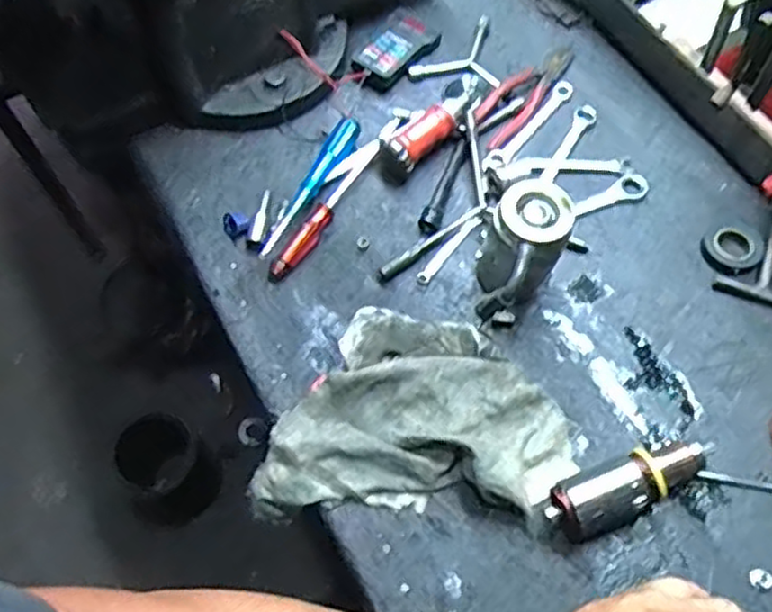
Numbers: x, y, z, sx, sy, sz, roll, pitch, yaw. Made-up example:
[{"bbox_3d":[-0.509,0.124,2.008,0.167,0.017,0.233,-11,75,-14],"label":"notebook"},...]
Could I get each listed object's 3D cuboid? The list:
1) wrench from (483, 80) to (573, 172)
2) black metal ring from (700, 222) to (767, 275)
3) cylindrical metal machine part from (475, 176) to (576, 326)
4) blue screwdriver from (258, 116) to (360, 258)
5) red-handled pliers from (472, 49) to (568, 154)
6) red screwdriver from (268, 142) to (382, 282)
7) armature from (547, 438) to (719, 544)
[{"bbox_3d":[0.171,-0.214,0.845,0.023,0.015,0.176,35,70,17],"label":"wrench"},{"bbox_3d":[0.366,-0.062,0.757,0.060,0.020,0.057,-1,64,1],"label":"black metal ring"},{"bbox_3d":[0.130,-0.041,0.702,0.074,0.120,0.130,17,66,9],"label":"cylindrical metal machine part"},{"bbox_3d":[-0.081,-0.132,0.805,0.027,0.028,0.194,23,67,12],"label":"blue screwdriver"},{"bbox_3d":[0.166,-0.261,0.864,0.049,0.025,0.196,33,69,16],"label":"red-handled pliers"},{"bbox_3d":[-0.064,-0.105,0.795,0.022,0.020,0.196,32,69,16],"label":"red screwdriver"},{"bbox_3d":[0.217,0.160,0.636,0.159,0.047,0.054,-21,65,-9],"label":"armature"}]

